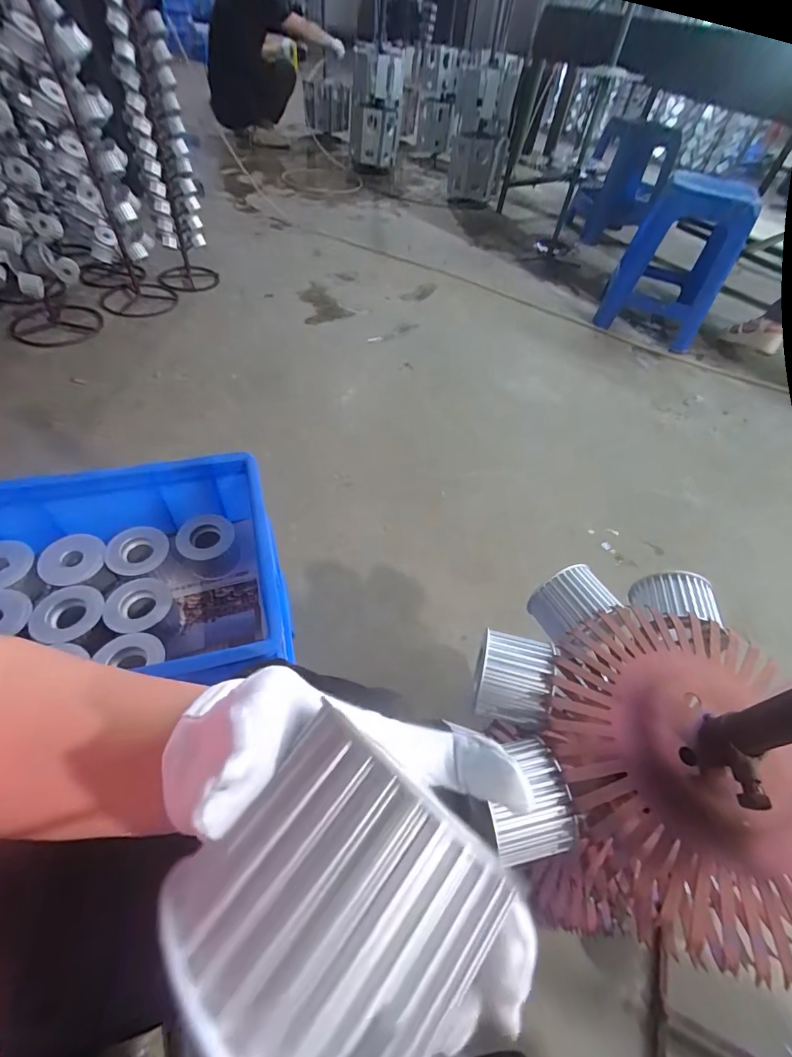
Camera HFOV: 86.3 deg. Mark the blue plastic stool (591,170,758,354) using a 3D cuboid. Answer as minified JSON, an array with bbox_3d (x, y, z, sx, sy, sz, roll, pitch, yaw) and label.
[{"bbox_3d":[0.957,-0.919,1.441,0.341,0.430,0.367,27,52,15],"label":"blue plastic stool"}]

